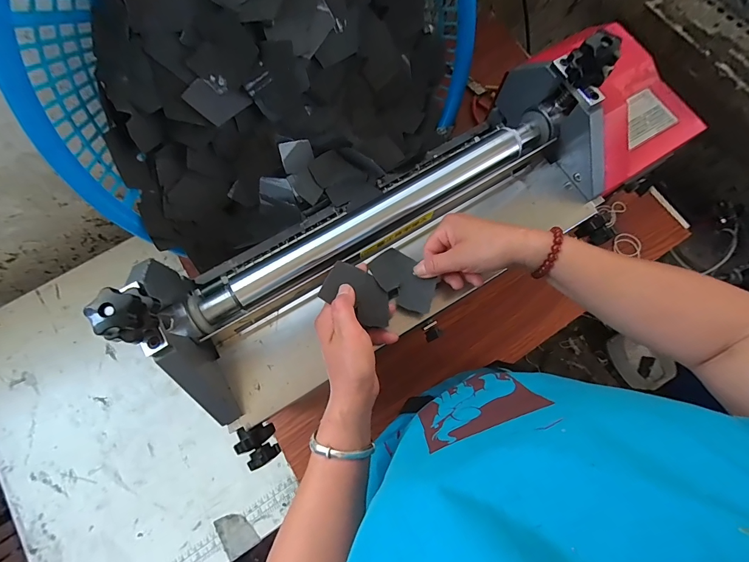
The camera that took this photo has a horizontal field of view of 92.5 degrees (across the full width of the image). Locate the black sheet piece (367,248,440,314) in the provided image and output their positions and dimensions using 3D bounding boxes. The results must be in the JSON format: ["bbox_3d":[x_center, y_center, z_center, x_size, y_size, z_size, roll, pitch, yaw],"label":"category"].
[{"bbox_3d":[0.034,-0.001,0.410,0.046,0.013,0.084,-41,75,-11],"label":"black sheet piece"}]

